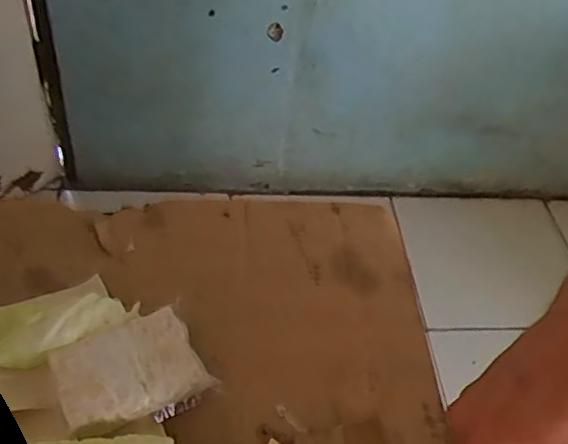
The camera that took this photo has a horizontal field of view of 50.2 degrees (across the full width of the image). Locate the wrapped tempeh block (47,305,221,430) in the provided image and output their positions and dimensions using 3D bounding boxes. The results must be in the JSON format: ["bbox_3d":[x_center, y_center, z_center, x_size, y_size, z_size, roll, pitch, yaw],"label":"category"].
[{"bbox_3d":[-0.107,0.105,0.423,0.092,0.031,0.070,-19,50,-24],"label":"wrapped tempeh block"}]

